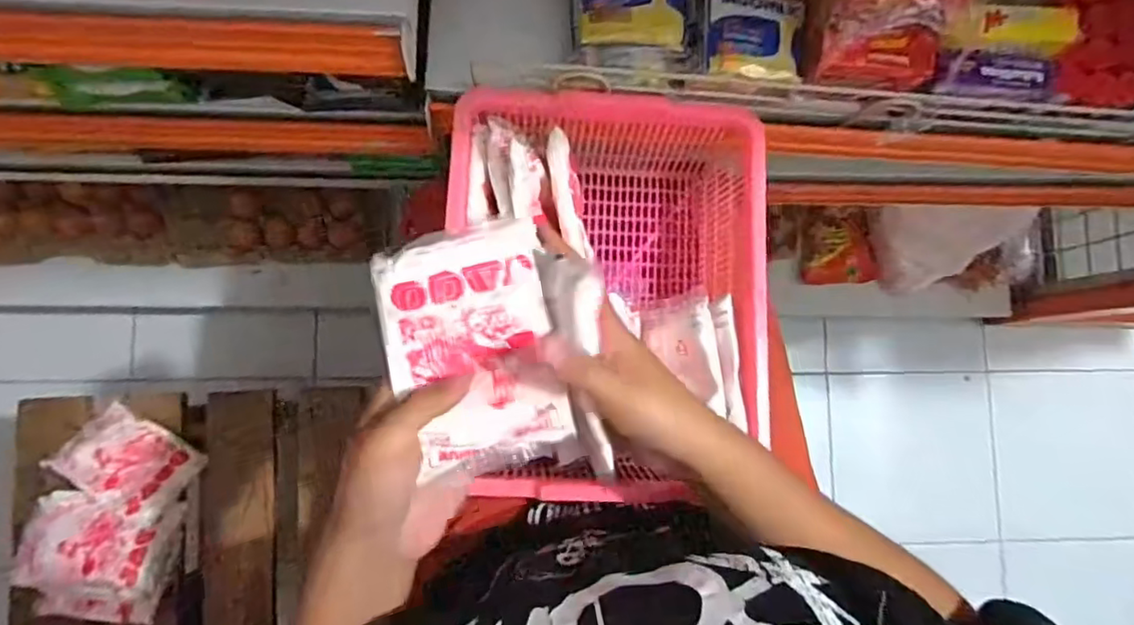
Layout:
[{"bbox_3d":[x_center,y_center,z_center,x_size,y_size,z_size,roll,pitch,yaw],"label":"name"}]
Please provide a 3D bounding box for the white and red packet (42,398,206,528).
[{"bbox_3d":[-0.449,0.154,0.636,0.121,0.033,0.081,32,64,0],"label":"white and red packet"}]

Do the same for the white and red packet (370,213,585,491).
[{"bbox_3d":[-0.048,0.021,0.324,0.085,0.026,0.127,-11,85,-5],"label":"white and red packet"}]

